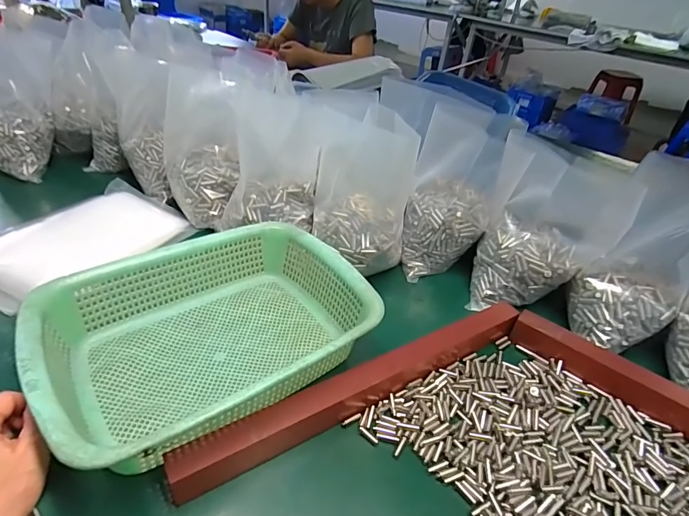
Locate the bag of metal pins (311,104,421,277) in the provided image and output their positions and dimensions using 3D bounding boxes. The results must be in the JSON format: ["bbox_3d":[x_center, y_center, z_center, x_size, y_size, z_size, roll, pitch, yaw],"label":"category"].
[{"bbox_3d":[0.024,-0.088,0.534,0.122,0.178,0.124,9,38,3],"label":"bag of metal pins"}]

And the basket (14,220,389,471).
[{"bbox_3d":[-0.127,0.074,0.409,0.289,0.092,0.215,-22,46,-32],"label":"basket"}]

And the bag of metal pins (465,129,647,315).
[{"bbox_3d":[0.254,-0.038,0.514,0.132,0.196,0.102,12,38,7],"label":"bag of metal pins"}]

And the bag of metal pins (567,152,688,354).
[{"bbox_3d":[0.343,0.002,0.448,0.099,0.195,0.113,-26,48,-35],"label":"bag of metal pins"}]

